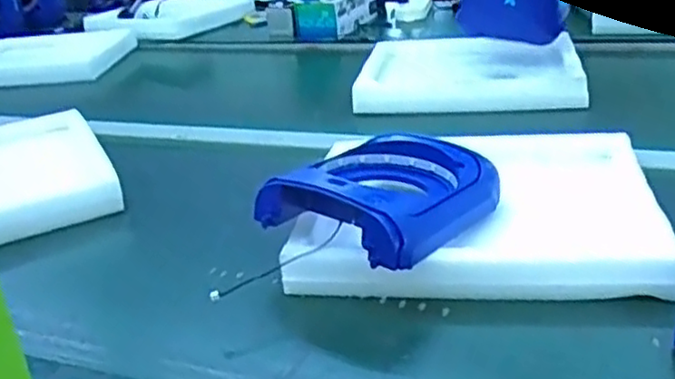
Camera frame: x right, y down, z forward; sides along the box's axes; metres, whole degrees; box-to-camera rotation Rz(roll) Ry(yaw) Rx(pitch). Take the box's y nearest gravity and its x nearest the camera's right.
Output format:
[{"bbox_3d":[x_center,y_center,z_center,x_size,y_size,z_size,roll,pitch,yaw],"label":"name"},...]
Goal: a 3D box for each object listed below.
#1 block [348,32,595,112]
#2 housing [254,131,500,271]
[{"bbox_3d":[0.207,-0.176,1.105,0.330,0.087,0.185,0,28,15],"label":"block"},{"bbox_3d":[0.048,0.000,0.693,0.159,0.066,0.201,11,32,33],"label":"housing"}]

